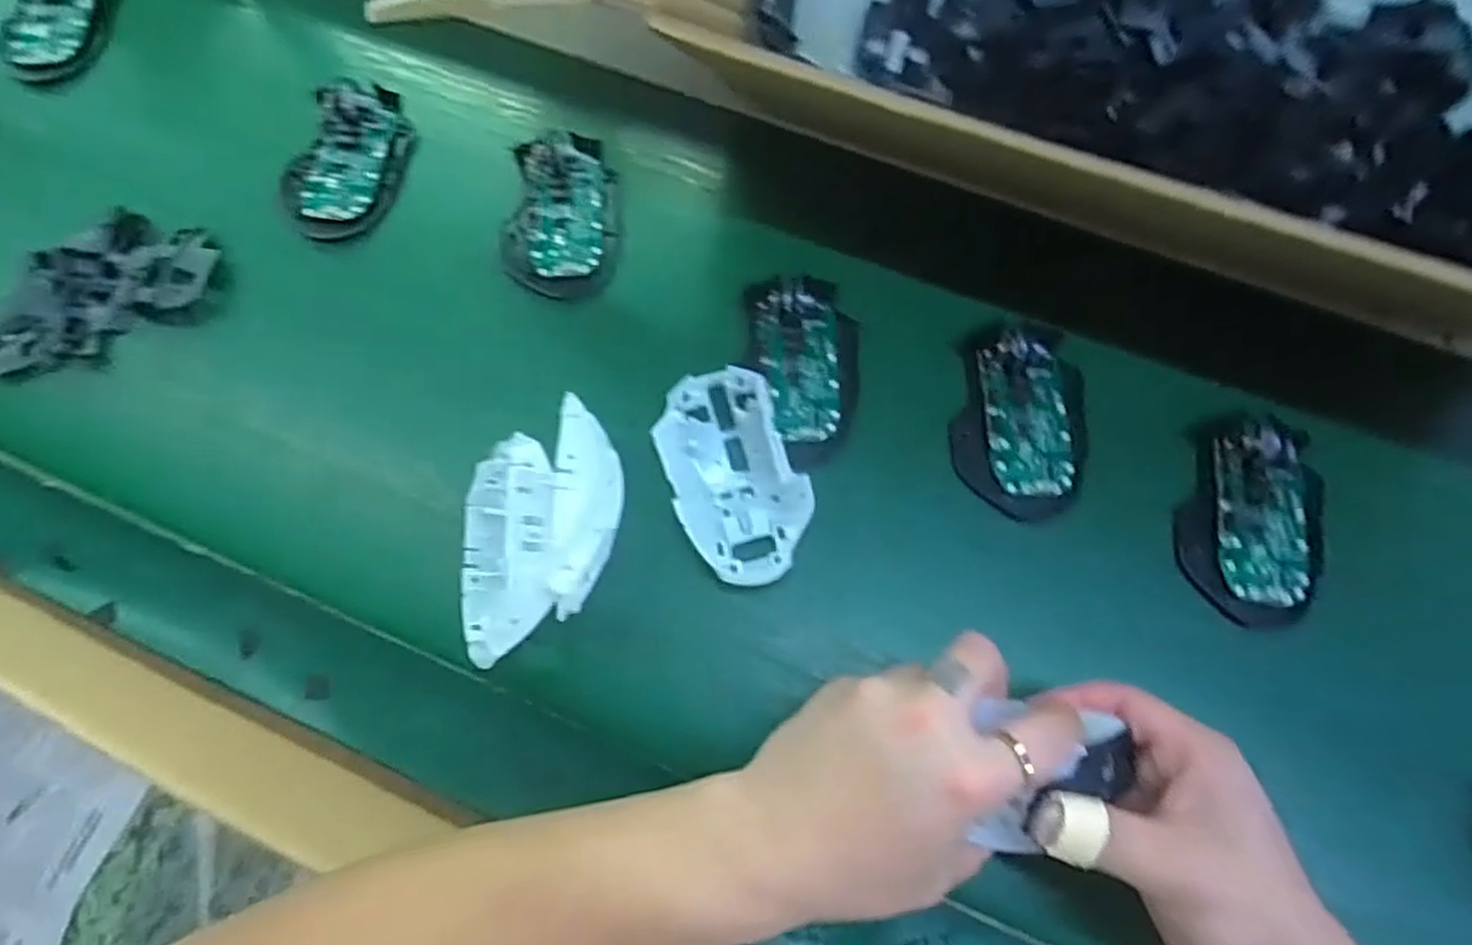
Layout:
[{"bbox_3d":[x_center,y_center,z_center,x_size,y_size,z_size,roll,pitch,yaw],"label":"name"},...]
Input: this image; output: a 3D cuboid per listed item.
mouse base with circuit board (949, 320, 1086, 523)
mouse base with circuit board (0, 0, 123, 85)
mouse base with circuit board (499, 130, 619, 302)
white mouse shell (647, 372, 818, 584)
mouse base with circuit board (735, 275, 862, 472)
[{"bbox_3d":[0.165,-0.031,0.444,0.072,0.031,0.112,7,71,2],"label":"mouse base with circuit board"},{"bbox_3d":[-0.485,-0.332,0.552,0.068,0.021,0.111,1,71,0],"label":"mouse base with circuit board"},{"bbox_3d":[-0.111,-0.168,0.491,0.072,0.022,0.113,2,71,1],"label":"mouse base with circuit board"},{"bbox_3d":[-0.001,0.003,0.417,0.066,0.032,0.114,-17,72,-6],"label":"white mouse shell"},{"bbox_3d":[0.041,-0.063,0.451,0.065,0.034,0.119,-3,71,-1],"label":"mouse base with circuit board"}]

